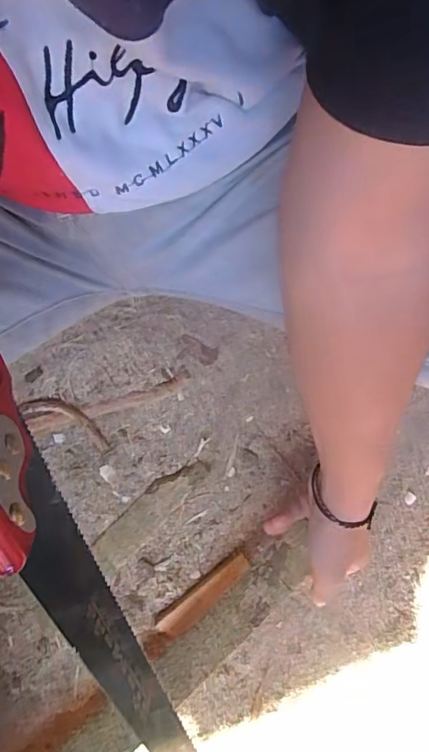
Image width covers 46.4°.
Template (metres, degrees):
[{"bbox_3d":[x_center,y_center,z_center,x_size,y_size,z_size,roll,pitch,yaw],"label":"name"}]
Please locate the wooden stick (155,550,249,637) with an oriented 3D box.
[{"bbox_3d":[-0.011,0.227,0.516,0.111,0.017,0.027,-38,80,-6],"label":"wooden stick"}]

